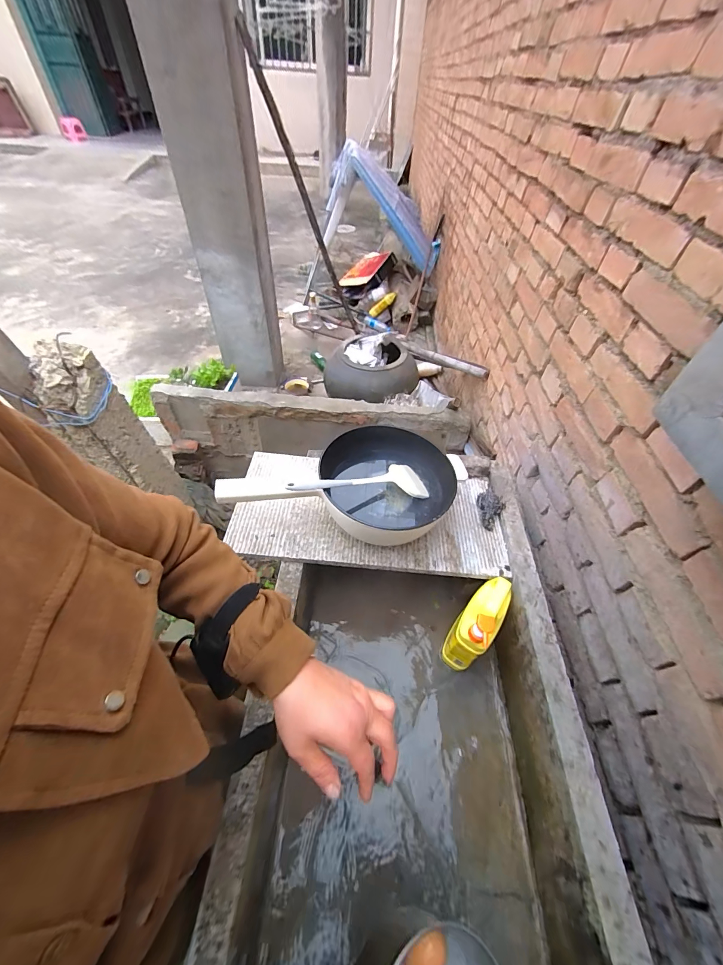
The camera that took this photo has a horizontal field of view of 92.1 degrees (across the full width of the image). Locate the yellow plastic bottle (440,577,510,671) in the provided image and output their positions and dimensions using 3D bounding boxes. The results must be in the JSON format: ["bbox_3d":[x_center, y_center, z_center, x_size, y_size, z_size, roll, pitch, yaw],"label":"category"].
[{"bbox_3d":[0.243,0.283,0.717,0.069,0.204,0.150,33,55,23],"label":"yellow plastic bottle"}]

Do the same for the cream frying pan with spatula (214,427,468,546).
[{"bbox_3d":[-0.026,-0.008,0.718,0.454,0.093,0.238,3,49,0],"label":"cream frying pan with spatula"}]

